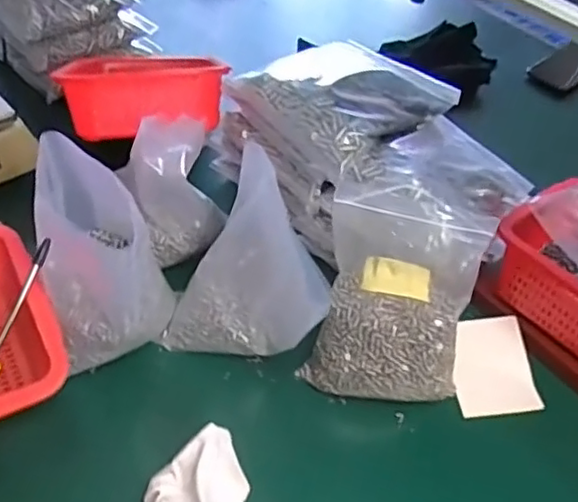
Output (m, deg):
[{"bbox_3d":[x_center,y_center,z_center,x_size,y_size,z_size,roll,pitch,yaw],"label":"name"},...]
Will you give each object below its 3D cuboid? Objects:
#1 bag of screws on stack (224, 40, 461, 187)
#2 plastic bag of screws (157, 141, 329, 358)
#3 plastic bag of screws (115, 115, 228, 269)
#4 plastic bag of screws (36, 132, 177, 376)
[{"bbox_3d":[0.055,-0.182,0.739,0.214,0.063,0.189,38,56,24],"label":"bag of screws on stack"},{"bbox_3d":[-0.032,0.019,0.637,0.161,0.184,0.120,17,50,8],"label":"plastic bag of screws"},{"bbox_3d":[-0.117,-0.065,0.694,0.099,0.148,0.064,-27,58,-25],"label":"plastic bag of screws"},{"bbox_3d":[-0.186,-0.001,0.625,0.119,0.090,0.223,-17,93,-19],"label":"plastic bag of screws"}]

